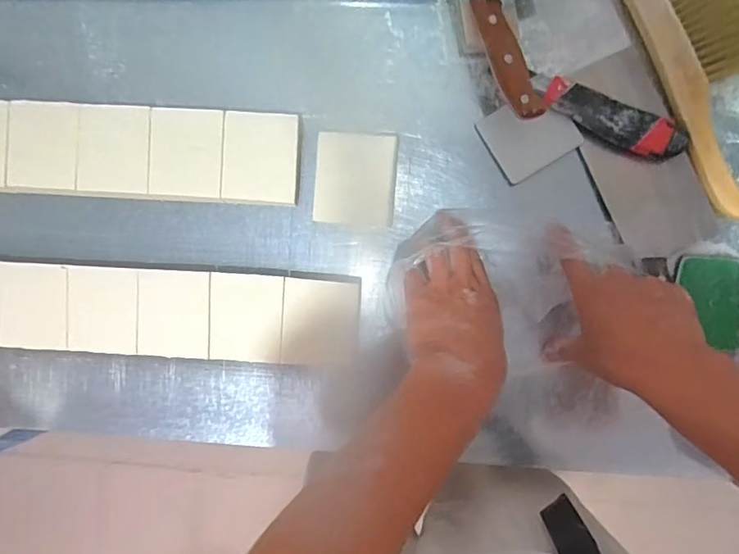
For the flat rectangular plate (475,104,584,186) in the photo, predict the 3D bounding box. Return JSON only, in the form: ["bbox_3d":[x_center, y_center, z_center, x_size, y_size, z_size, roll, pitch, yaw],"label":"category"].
[{"bbox_3d":[0.163,-0.145,0.527,0.084,0.005,0.074,-30,88,2],"label":"flat rectangular plate"}]

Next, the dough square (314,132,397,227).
[{"bbox_3d":[-0.014,-0.100,0.529,0.079,0.018,0.090,4,92,4],"label":"dough square"}]

